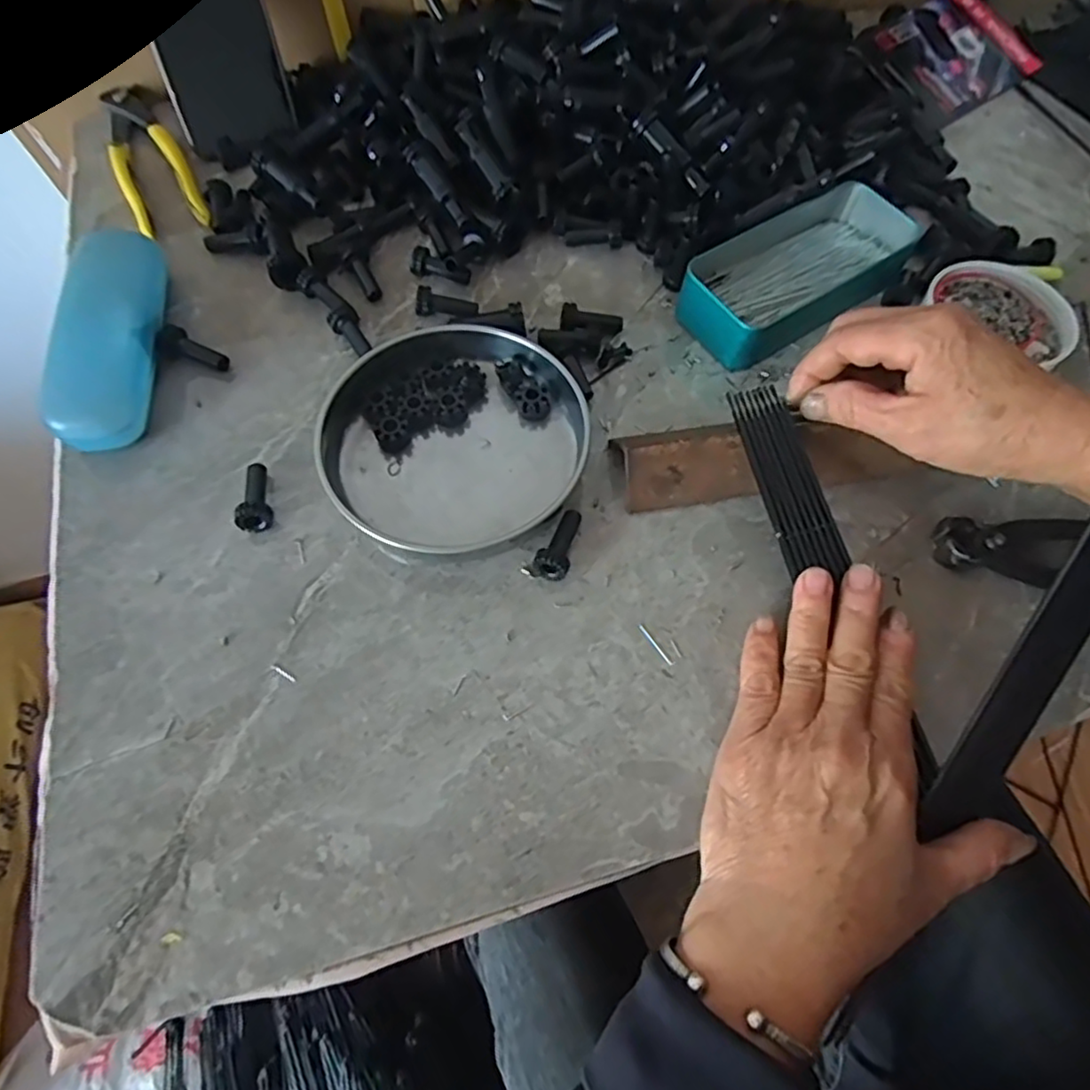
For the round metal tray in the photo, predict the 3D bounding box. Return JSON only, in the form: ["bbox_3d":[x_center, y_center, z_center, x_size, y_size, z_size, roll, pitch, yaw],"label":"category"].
[{"bbox_3d":[-0.048,-0.061,0.362,0.139,0.028,0.134,1,63,-1],"label":"round metal tray"}]

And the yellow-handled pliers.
[{"bbox_3d":[-0.283,-0.278,0.469,0.046,0.014,0.171,-26,67,-14],"label":"yellow-handled pliers"}]

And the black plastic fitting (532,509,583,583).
[{"bbox_3d":[0.009,-0.001,0.340,0.017,0.015,0.040,23,65,10],"label":"black plastic fitting"}]

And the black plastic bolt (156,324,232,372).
[{"bbox_3d":[-0.207,-0.114,0.388,0.040,0.013,0.019,29,66,12],"label":"black plastic bolt"}]

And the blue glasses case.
[{"bbox_3d":[-0.248,-0.124,0.381,0.047,0.037,0.155,-6,64,-5],"label":"blue glasses case"}]

